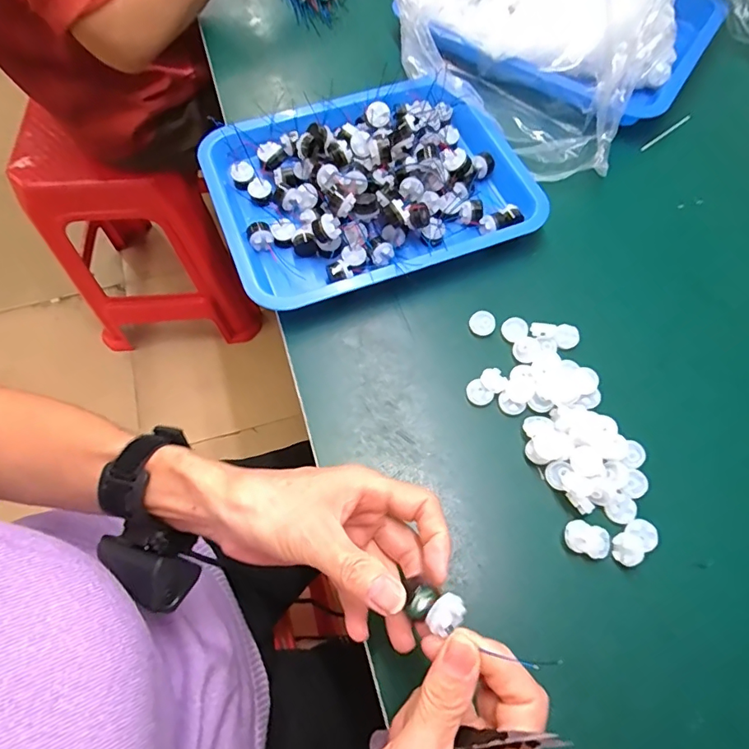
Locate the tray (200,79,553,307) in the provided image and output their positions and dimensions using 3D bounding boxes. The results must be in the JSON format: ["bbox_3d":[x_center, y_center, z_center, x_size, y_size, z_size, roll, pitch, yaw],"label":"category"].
[{"bbox_3d":[-0.002,-0.180,0.449,0.283,0.049,0.218,-20,67,-9],"label":"tray"}]

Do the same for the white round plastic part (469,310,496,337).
[{"bbox_3d":[0.091,-0.043,0.411,0.022,0.006,0.022,21,94,7],"label":"white round plastic part"}]

